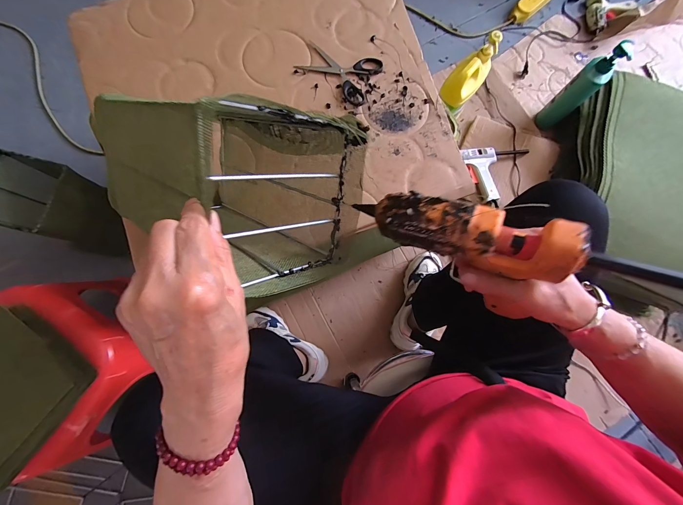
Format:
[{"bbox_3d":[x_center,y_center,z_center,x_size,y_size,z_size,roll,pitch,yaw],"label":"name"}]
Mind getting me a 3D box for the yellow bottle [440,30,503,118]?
[{"bbox_3d":[0.312,-0.434,0.701,0.073,0.092,0.170,39,100,5],"label":"yellow bottle"}]

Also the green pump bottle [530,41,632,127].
[{"bbox_3d":[0.639,-0.436,0.781,0.070,0.254,0.066,-42,83,-8],"label":"green pump bottle"}]

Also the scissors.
[{"bbox_3d":[-0.006,-0.325,0.509,0.135,0.007,0.091,28,79,3],"label":"scissors"}]

